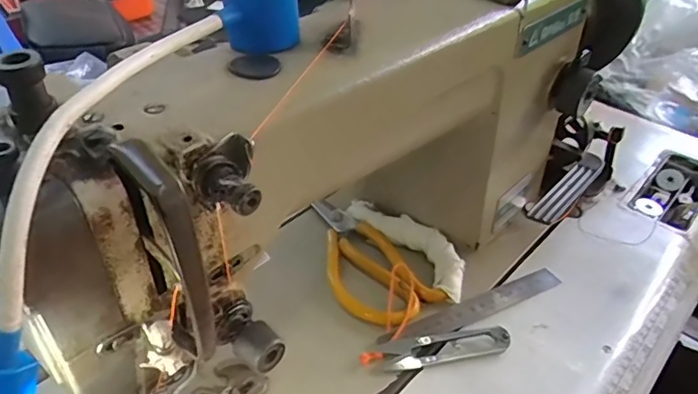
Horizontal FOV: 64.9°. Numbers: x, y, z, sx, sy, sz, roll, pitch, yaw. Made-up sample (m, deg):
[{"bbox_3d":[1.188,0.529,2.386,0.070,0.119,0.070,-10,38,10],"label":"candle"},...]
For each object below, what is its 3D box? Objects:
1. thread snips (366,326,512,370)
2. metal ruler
[{"bbox_3d":[0.067,0.107,0.394,0.100,0.007,0.022,-7,39,-12],"label":"thread snips"},{"bbox_3d":[0.099,0.088,0.426,0.163,0.007,0.022,-15,43,-21],"label":"metal ruler"}]

